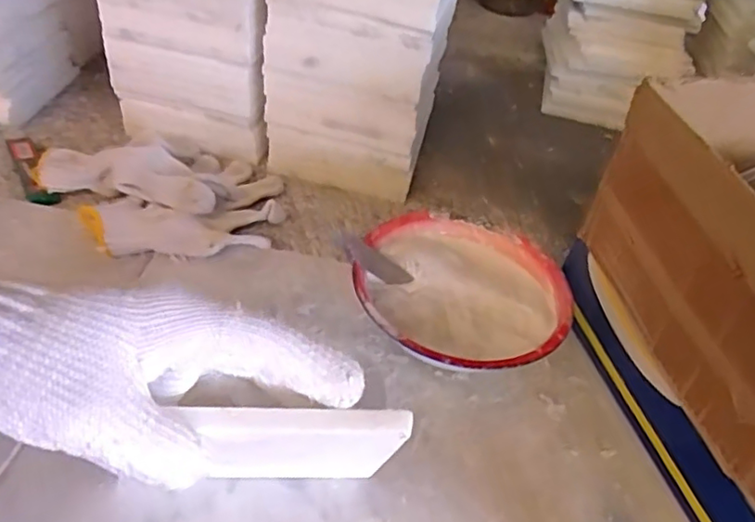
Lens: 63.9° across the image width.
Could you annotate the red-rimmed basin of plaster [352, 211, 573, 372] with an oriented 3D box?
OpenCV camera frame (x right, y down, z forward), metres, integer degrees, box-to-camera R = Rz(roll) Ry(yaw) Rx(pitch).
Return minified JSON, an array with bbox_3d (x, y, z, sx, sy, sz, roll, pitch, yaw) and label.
[{"bbox_3d":[0.063,0.034,0.483,0.162,0.055,0.158,5,38,-4],"label":"red-rimmed basin of plaster"}]

